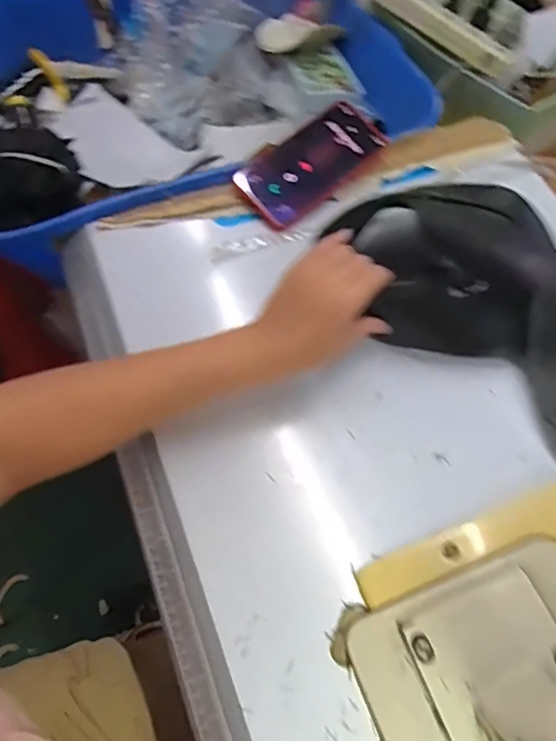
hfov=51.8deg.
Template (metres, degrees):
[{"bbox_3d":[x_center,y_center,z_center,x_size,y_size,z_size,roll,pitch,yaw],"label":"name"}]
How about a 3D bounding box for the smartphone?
[{"bbox_3d":[0.039,-0.225,0.618,0.171,0.010,0.078,-40,92,-16],"label":"smartphone"}]

